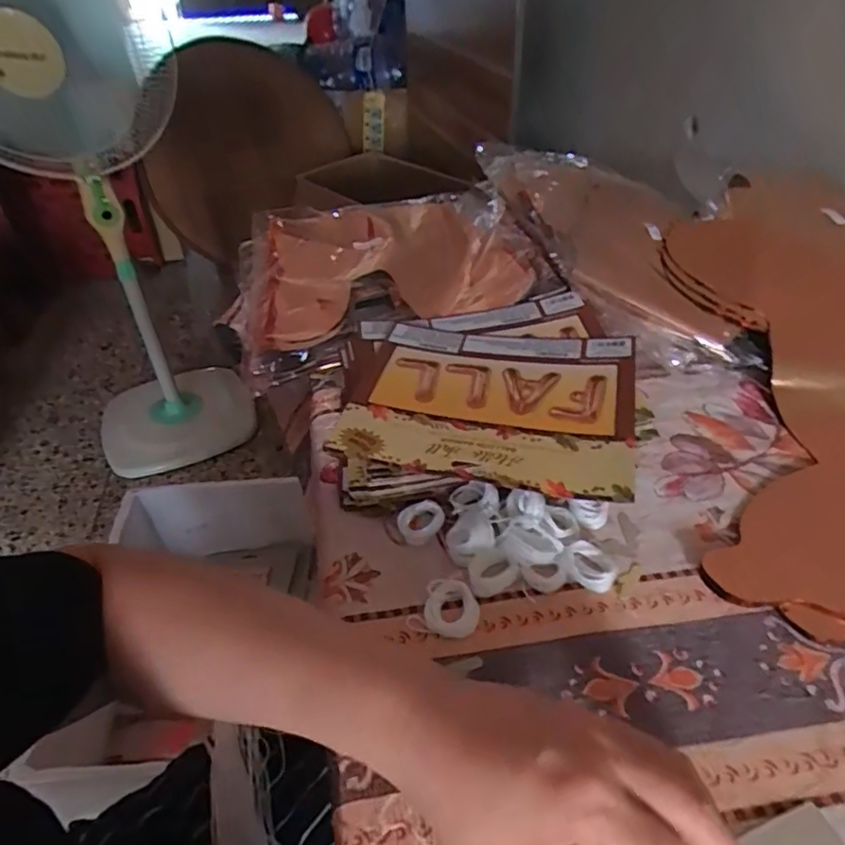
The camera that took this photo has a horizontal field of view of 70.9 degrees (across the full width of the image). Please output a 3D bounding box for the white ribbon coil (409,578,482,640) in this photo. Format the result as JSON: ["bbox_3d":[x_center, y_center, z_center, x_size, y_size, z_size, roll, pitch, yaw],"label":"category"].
[{"bbox_3d":[0.013,0.107,0.344,0.038,0.009,0.032,4,41,9],"label":"white ribbon coil"}]

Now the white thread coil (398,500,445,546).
[{"bbox_3d":[-0.001,0.065,0.386,0.029,0.015,0.027,-3,41,2],"label":"white thread coil"}]

